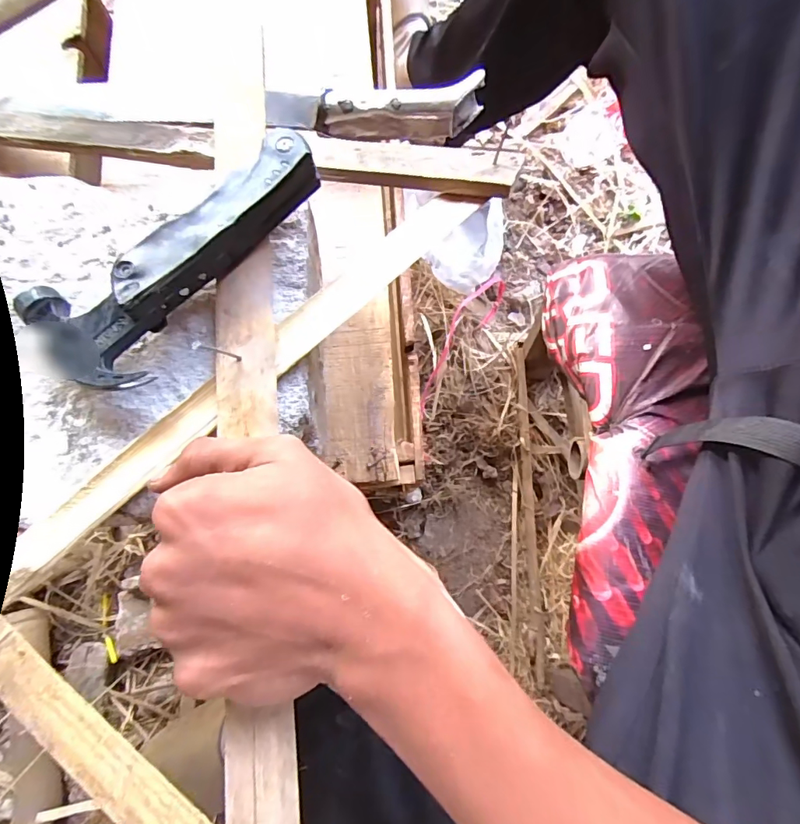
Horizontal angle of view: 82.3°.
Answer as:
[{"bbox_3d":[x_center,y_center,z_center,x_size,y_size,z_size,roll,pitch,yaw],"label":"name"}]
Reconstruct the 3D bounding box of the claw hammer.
[{"bbox_3d":[-0.112,-0.076,0.226,0.065,0.029,0.161,42,82,7],"label":"claw hammer"}]

